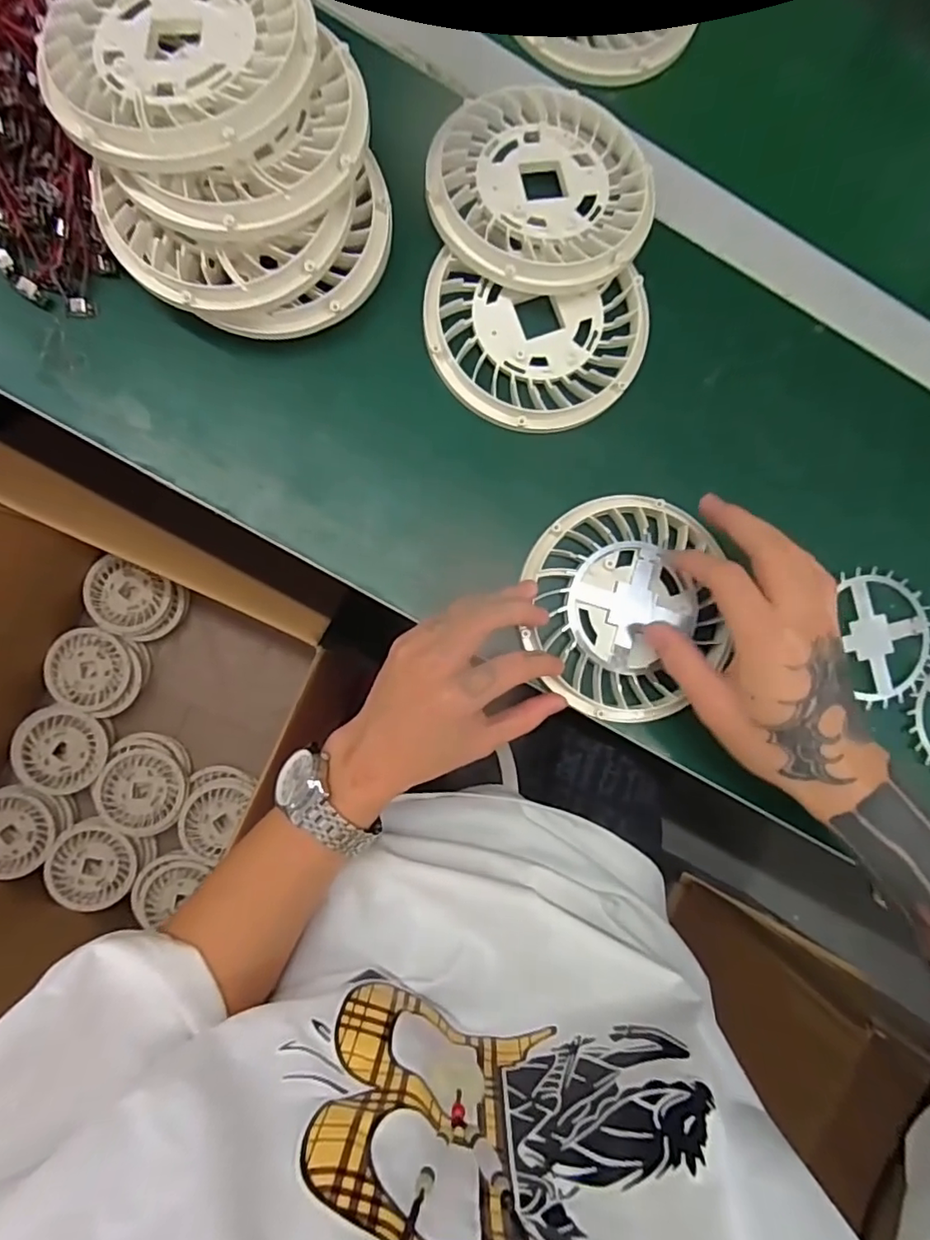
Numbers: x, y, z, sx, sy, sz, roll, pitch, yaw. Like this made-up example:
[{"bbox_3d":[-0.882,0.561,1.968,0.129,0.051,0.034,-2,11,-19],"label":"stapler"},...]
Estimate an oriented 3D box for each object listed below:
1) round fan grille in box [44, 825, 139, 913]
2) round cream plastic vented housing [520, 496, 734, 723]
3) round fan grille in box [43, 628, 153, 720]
[{"bbox_3d":[-0.598,0.399,0.916,0.129,0.016,0.125,0,89,-5],"label":"round fan grille in box"},{"bbox_3d":[0.096,-0.007,0.343,0.113,0.018,0.129,-3,89,-5],"label":"round cream plastic vented housing"},{"bbox_3d":[-0.632,0.088,0.990,0.148,0.055,0.139,19,92,3],"label":"round fan grille in box"}]

